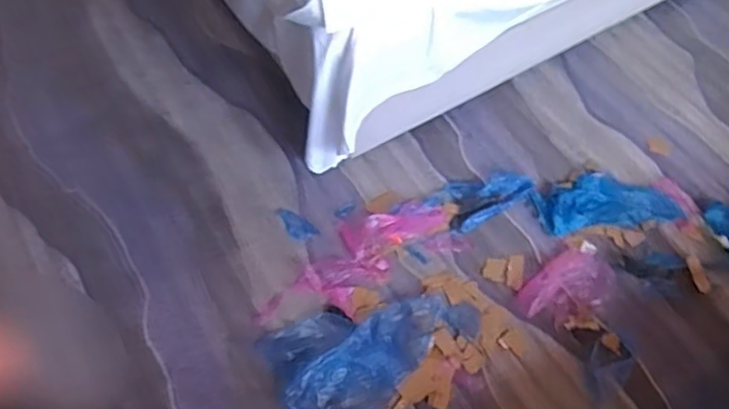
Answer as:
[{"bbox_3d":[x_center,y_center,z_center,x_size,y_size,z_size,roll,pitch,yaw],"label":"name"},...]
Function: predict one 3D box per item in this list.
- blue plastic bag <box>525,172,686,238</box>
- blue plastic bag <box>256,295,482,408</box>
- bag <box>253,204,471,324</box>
[{"bbox_3d":[0.608,-0.010,1.545,0.357,0.031,0.149,-6,59,-5],"label":"blue plastic bag"},{"bbox_3d":[0.033,0.319,1.341,0.466,0.050,0.244,-17,61,-11],"label":"blue plastic bag"},{"bbox_3d":[-0.019,0.141,1.459,0.518,0.034,0.205,-30,64,-18],"label":"bag"}]

